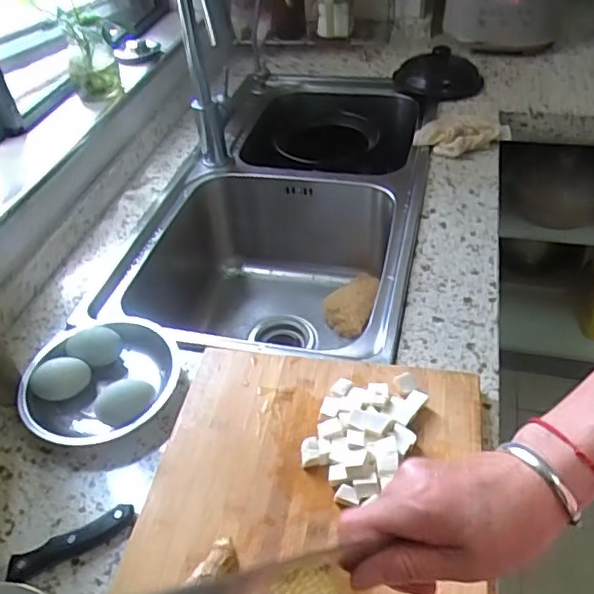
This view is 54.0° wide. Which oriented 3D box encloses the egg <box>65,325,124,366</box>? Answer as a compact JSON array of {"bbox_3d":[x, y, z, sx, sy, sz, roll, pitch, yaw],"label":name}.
[{"bbox_3d":[-0.226,0.059,0.657,0.055,0.038,0.038,-20,45,-16],"label":"egg"}]

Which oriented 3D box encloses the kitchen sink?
[{"bbox_3d":[-0.022,-0.107,1.007,0.444,0.242,0.696,7,45,12],"label":"kitchen sink"}]

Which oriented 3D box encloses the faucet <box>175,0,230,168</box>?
[{"bbox_3d":[-0.137,-0.353,0.863,0.059,0.353,0.172,-10,43,-5],"label":"faucet"}]

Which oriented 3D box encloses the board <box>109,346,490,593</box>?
[{"bbox_3d":[0.006,0.208,0.490,0.290,0.033,0.388,4,44,10],"label":"board"}]

